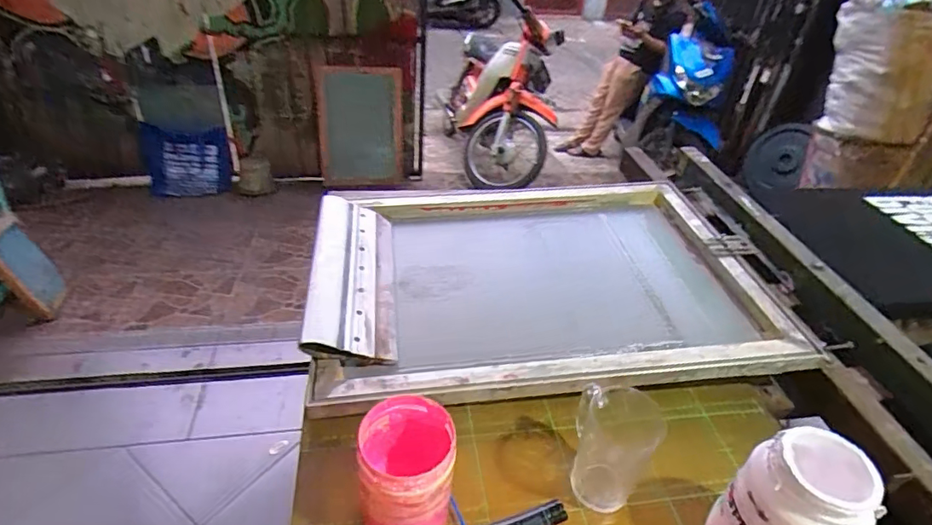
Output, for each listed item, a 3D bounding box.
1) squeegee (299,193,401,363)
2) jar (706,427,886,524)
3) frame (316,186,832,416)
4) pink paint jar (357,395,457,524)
[{"bbox_3d":[-0.171,-0.002,0.793,0.116,0.075,0.352,-3,40,-7],"label":"squeegee"},{"bbox_3d":[0.302,0.231,0.483,0.095,0.160,0.095,2,39,-1],"label":"jar"},{"bbox_3d":[0.109,0.009,0.833,0.668,0.060,0.476,-3,40,-7],"label":"frame"},{"bbox_3d":[-0.057,0.208,0.508,0.088,0.126,0.093,0,39,-3],"label":"pink paint jar"}]

